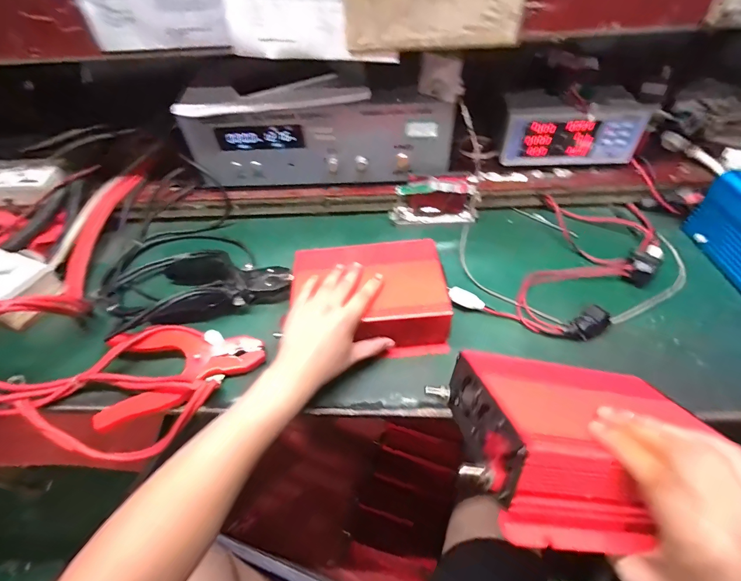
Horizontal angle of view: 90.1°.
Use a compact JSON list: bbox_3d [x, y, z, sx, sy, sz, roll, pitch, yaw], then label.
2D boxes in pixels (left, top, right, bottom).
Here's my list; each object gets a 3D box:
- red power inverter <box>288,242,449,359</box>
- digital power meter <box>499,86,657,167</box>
[{"bbox_3d":[0.000,0.005,0.514,0.200,0.065,0.162,-6,51,-1],"label":"red power inverter"},{"bbox_3d":[0.340,-0.284,0.651,0.216,0.117,0.110,5,51,8],"label":"digital power meter"}]

